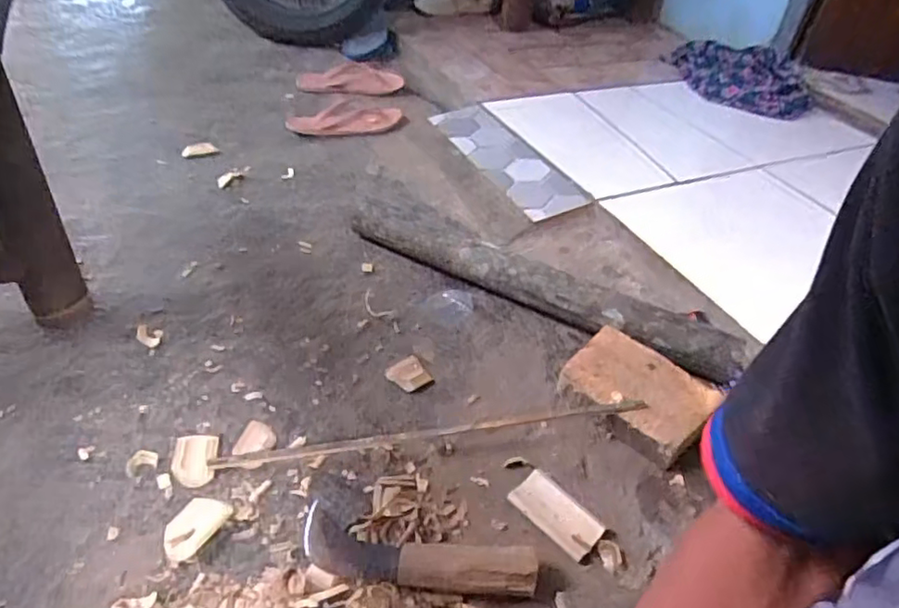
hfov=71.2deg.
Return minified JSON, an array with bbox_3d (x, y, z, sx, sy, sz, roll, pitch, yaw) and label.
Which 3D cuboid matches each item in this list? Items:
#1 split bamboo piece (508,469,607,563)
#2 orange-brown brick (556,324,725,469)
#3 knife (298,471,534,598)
[{"bbox_3d":[0.111,0.218,0.650,0.094,0.013,0.048,34,47,27],"label":"split bamboo piece"},{"bbox_3d":[0.227,0.109,0.764,0.163,0.050,0.117,36,48,28],"label":"orange-brown brick"},{"bbox_3d":[-0.042,0.233,0.602,0.240,0.041,0.092,22,43,15],"label":"knife"}]

